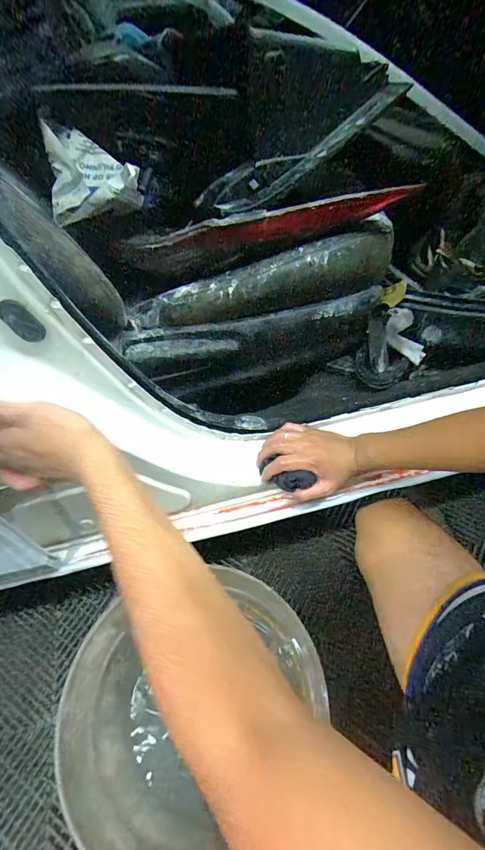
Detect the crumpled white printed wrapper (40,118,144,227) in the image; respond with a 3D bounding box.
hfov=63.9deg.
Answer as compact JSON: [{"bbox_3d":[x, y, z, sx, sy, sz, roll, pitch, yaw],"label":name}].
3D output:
[{"bbox_3d":[-0.205,-0.333,0.513,0.115,0.073,0.133,-21,55,-10],"label":"crumpled white printed wrapper"}]

